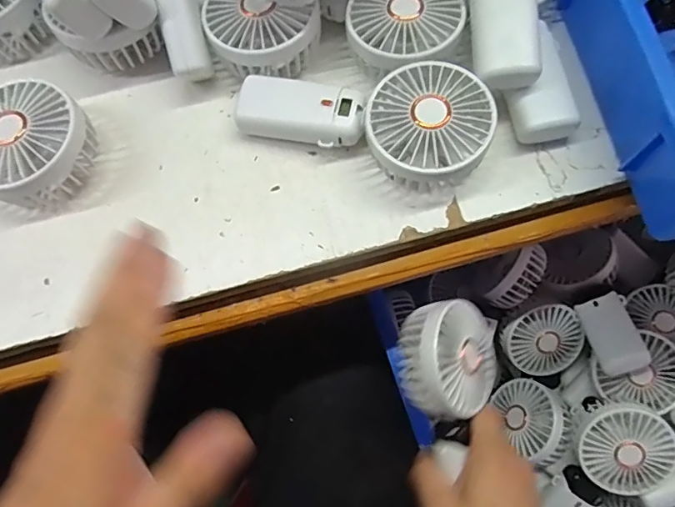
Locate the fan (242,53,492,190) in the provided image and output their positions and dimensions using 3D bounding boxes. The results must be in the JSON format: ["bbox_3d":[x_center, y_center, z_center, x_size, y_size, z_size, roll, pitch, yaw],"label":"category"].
[{"bbox_3d":[0.021,-0.103,0.349,0.173,0.048,0.083,22,74,9],"label":"fan"}]

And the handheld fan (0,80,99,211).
[{"bbox_3d":[-0.258,-0.079,0.343,0.170,0.046,0.085,9,72,5],"label":"handheld fan"}]

